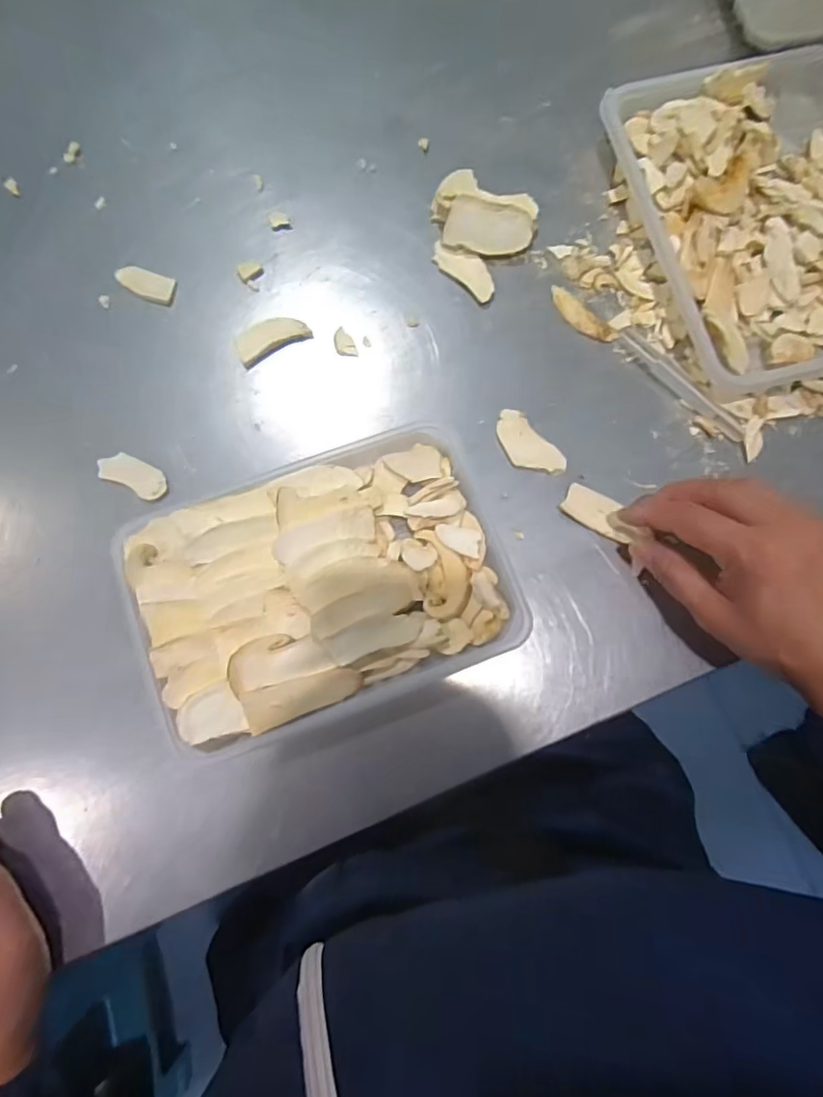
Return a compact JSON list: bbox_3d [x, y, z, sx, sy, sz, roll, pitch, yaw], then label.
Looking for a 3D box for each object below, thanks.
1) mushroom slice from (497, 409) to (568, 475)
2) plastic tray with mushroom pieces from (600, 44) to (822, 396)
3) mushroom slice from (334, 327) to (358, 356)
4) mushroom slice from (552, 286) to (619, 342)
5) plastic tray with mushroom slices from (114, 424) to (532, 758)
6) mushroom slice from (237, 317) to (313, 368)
[{"bbox_3d":[0.081,-0.071,0.383,0.029,0.008,0.057,-39,83,-7],"label":"mushroom slice"},{"bbox_3d":[0.269,-0.249,0.404,0.202,0.038,0.258,-13,81,-3],"label":"plastic tray with mushroom pieces"},{"bbox_3d":[-0.049,-0.150,0.395,0.013,0.004,0.024,-24,82,-5],"label":"mushroom slice"},{"bbox_3d":[0.125,-0.171,0.402,0.059,0.004,0.017,41,82,5],"label":"mushroom slice"},{"bbox_3d":[-0.055,0.022,0.348,0.224,0.033,0.158,-19,81,-4],"label":"plastic tray with mushroom slices"},{"bbox_3d":[-0.101,-0.153,0.394,0.053,0.004,0.023,-29,100,-9],"label":"mushroom slice"}]

